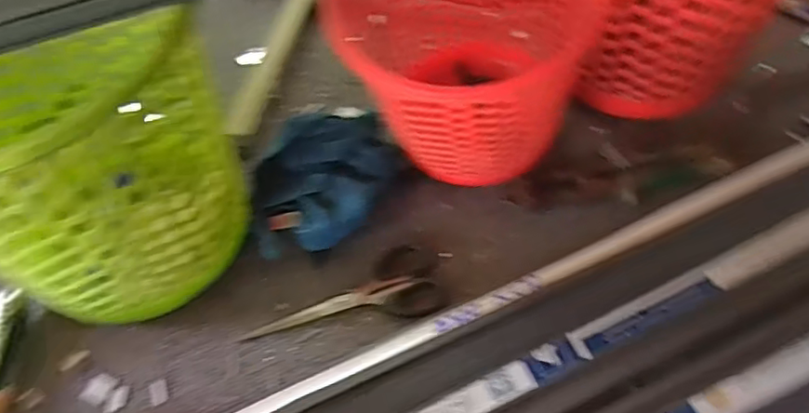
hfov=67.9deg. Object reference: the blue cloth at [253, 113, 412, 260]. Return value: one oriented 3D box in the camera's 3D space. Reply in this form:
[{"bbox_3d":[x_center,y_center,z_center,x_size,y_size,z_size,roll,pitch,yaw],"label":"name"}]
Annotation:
[{"bbox_3d":[-0.071,-0.024,0.528,0.148,0.073,0.102,-31,58,-16],"label":"blue cloth"}]

